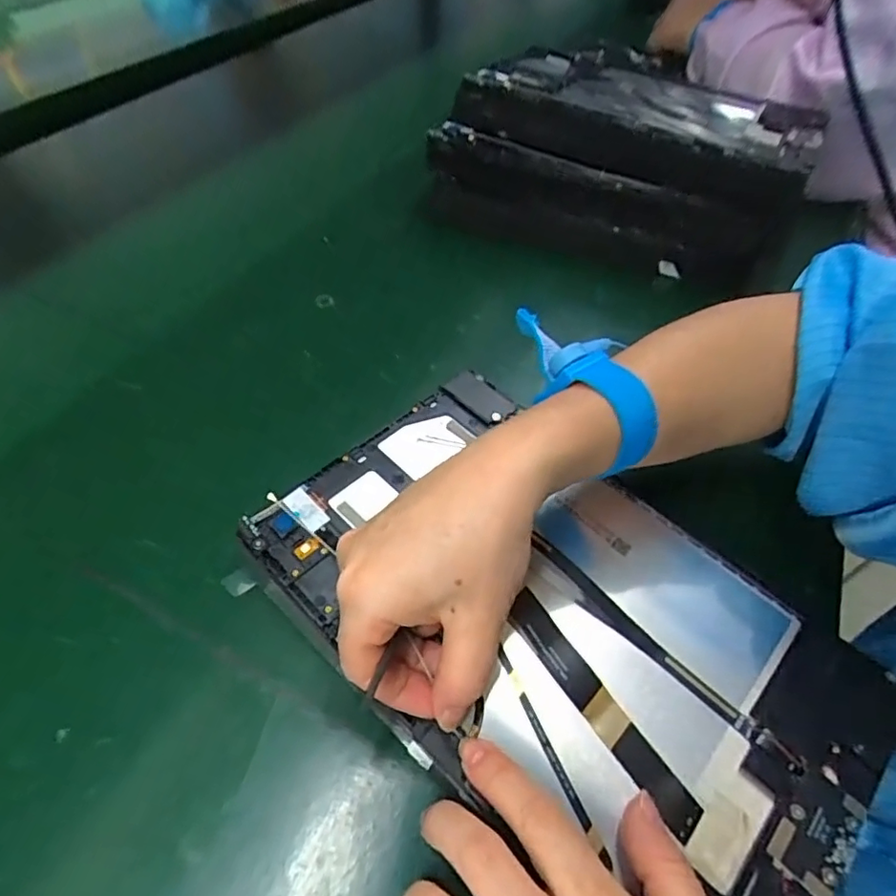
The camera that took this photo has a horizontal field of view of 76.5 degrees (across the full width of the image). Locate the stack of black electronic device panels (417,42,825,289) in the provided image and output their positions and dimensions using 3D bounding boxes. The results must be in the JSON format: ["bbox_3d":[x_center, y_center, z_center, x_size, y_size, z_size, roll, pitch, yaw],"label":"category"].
[{"bbox_3d":[0.124,-0.223,0.433,0.261,0.090,0.171,16,53,9],"label":"stack of black electronic device panels"}]

